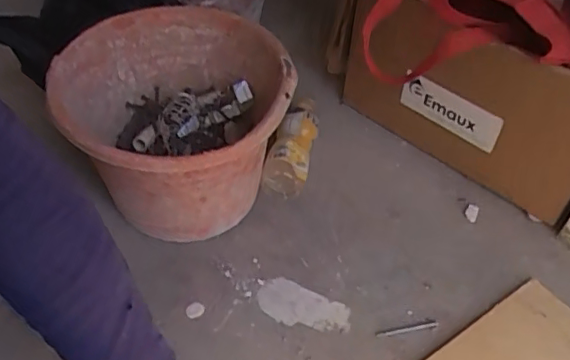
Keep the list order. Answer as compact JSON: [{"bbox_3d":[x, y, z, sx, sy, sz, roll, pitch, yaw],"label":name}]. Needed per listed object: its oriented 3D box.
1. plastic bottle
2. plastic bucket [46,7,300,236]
[{"bbox_3d":[0.014,-0.045,0.809,0.055,0.065,0.158,13,48,7],"label":"plastic bottle"},{"bbox_3d":[-0.129,-0.057,0.716,0.256,0.209,0.277,3,48,-3],"label":"plastic bucket"}]

